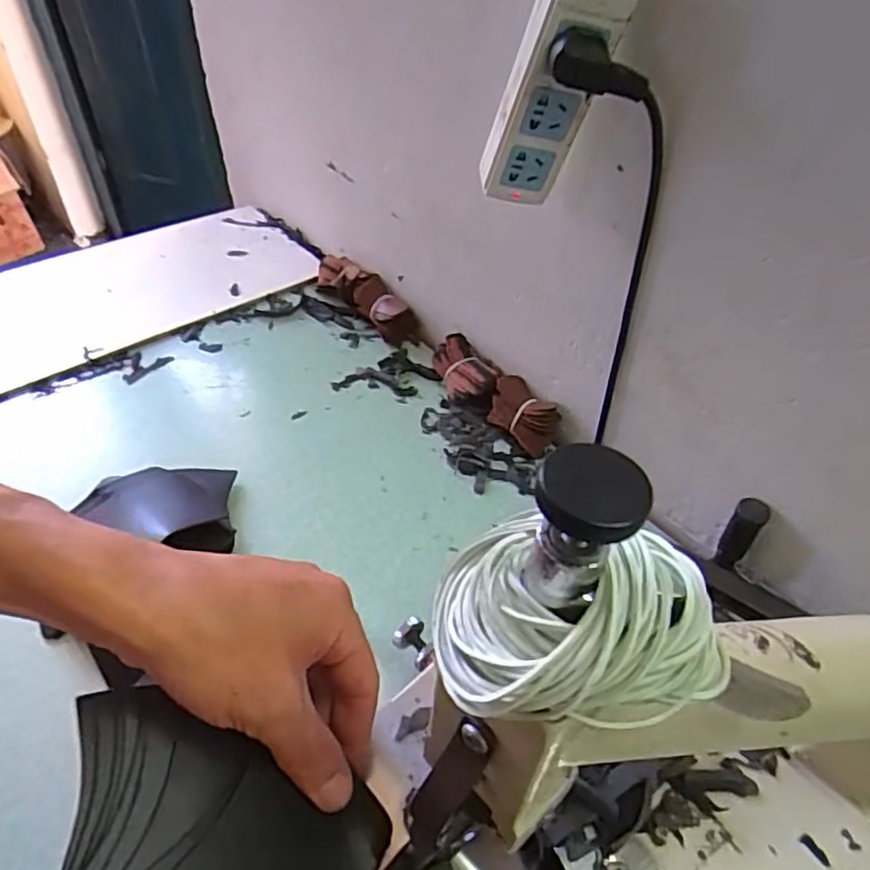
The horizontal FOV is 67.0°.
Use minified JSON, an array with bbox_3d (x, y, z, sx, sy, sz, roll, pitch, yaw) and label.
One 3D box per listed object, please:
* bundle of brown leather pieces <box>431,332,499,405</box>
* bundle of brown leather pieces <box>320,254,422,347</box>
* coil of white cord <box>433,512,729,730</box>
[{"bbox_3d":[0.032,-0.065,0.700,0.049,0.044,0.085,-18,49,-22],"label":"bundle of brown leather pieces"},{"bbox_3d":[-0.084,-0.167,0.799,0.045,0.040,0.164,-33,56,-32],"label":"bundle of brown leather pieces"},{"bbox_3d":[0.036,0.044,0.164,0.070,0.038,0.053,3,44,-2],"label":"coil of white cord"}]

